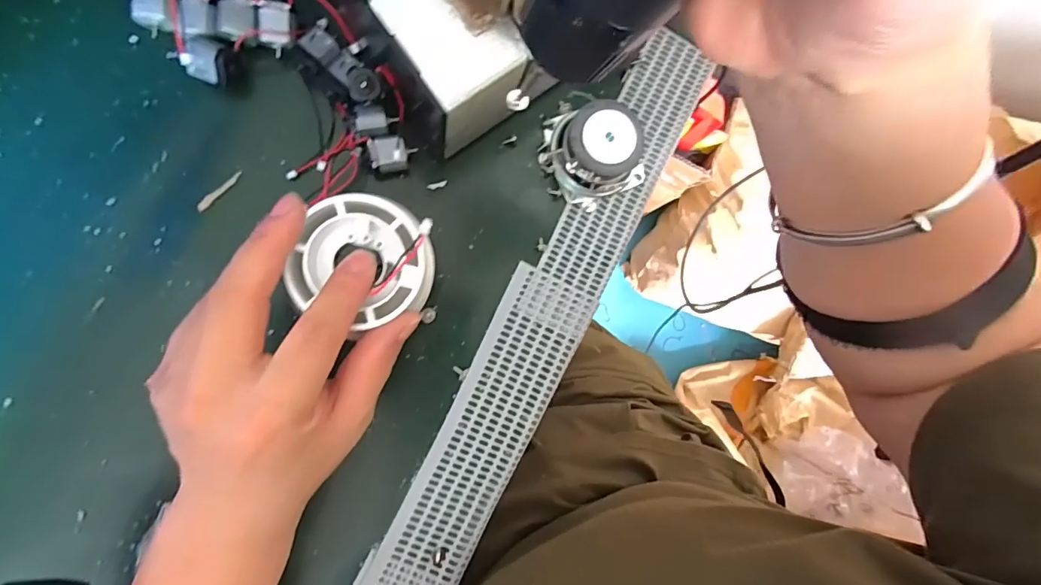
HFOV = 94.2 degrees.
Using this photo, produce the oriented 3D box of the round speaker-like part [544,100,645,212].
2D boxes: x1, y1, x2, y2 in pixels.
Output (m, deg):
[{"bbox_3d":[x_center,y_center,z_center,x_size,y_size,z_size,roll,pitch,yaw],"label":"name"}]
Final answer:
[{"bbox_3d":[0.048,-0.086,0.290,0.054,0.029,0.054,0,88,-8],"label":"round speaker-like part"}]

